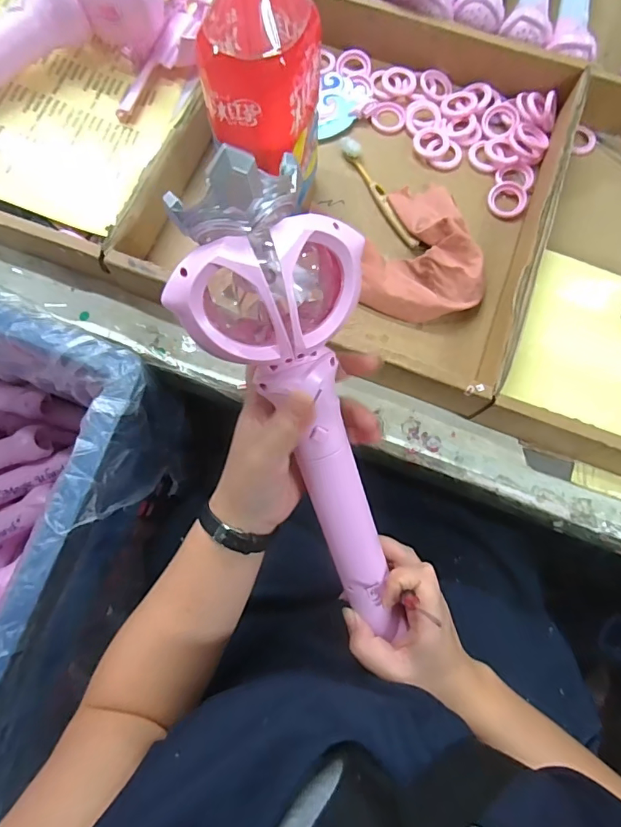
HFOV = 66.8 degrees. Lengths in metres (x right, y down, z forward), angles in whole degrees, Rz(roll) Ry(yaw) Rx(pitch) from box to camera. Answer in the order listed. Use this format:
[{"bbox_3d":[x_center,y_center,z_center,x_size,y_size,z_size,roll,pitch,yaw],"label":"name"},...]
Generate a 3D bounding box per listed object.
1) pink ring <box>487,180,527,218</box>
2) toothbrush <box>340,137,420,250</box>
[{"bbox_3d":[0.200,-0.218,0.476,0.038,0.007,0.043,34,79,7],"label":"pink ring"},{"bbox_3d":[0.068,-0.222,0.473,0.017,0.013,0.138,-25,78,-6],"label":"toothbrush"}]

